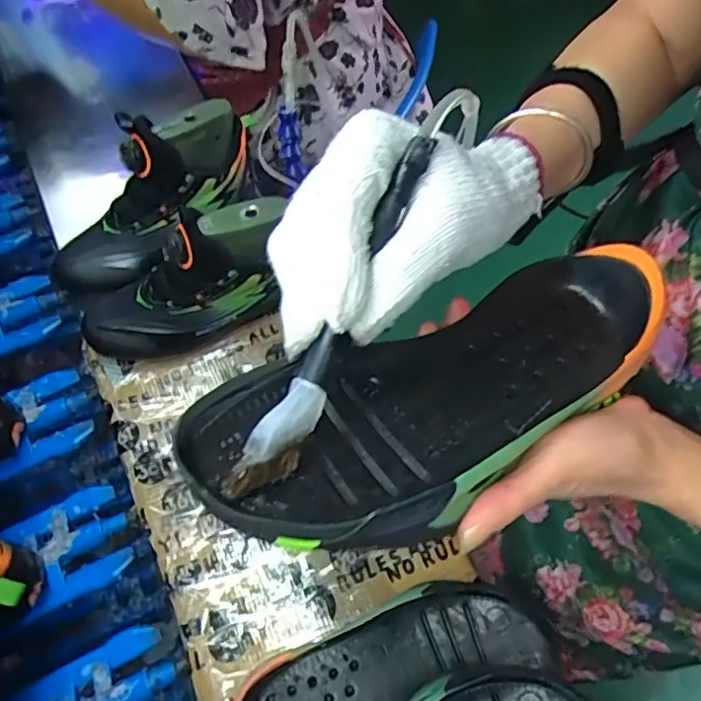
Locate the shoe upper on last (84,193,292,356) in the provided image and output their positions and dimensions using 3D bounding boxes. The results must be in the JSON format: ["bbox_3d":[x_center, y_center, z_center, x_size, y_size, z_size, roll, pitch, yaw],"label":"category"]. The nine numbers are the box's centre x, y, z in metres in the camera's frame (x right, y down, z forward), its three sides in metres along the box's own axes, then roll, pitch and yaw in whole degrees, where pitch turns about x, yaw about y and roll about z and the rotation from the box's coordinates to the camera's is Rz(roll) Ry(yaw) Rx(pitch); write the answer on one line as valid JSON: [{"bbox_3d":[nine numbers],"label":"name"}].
[{"bbox_3d":[-0.158,-0.070,0.559,0.219,0.126,0.086,-21,65,-11],"label":"shoe upper on last"}]

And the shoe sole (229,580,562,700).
[{"bbox_3d":[0.031,0.237,0.435,0.242,0.034,0.081,-16,64,-9],"label":"shoe sole"}]

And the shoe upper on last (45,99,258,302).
[{"bbox_3d":[-0.208,-0.158,0.597,0.261,0.125,0.080,-46,70,1],"label":"shoe upper on last"}]

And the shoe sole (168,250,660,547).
[{"bbox_3d":[0.049,0.016,0.273,0.251,0.038,0.101,-24,65,-22],"label":"shoe sole"}]

